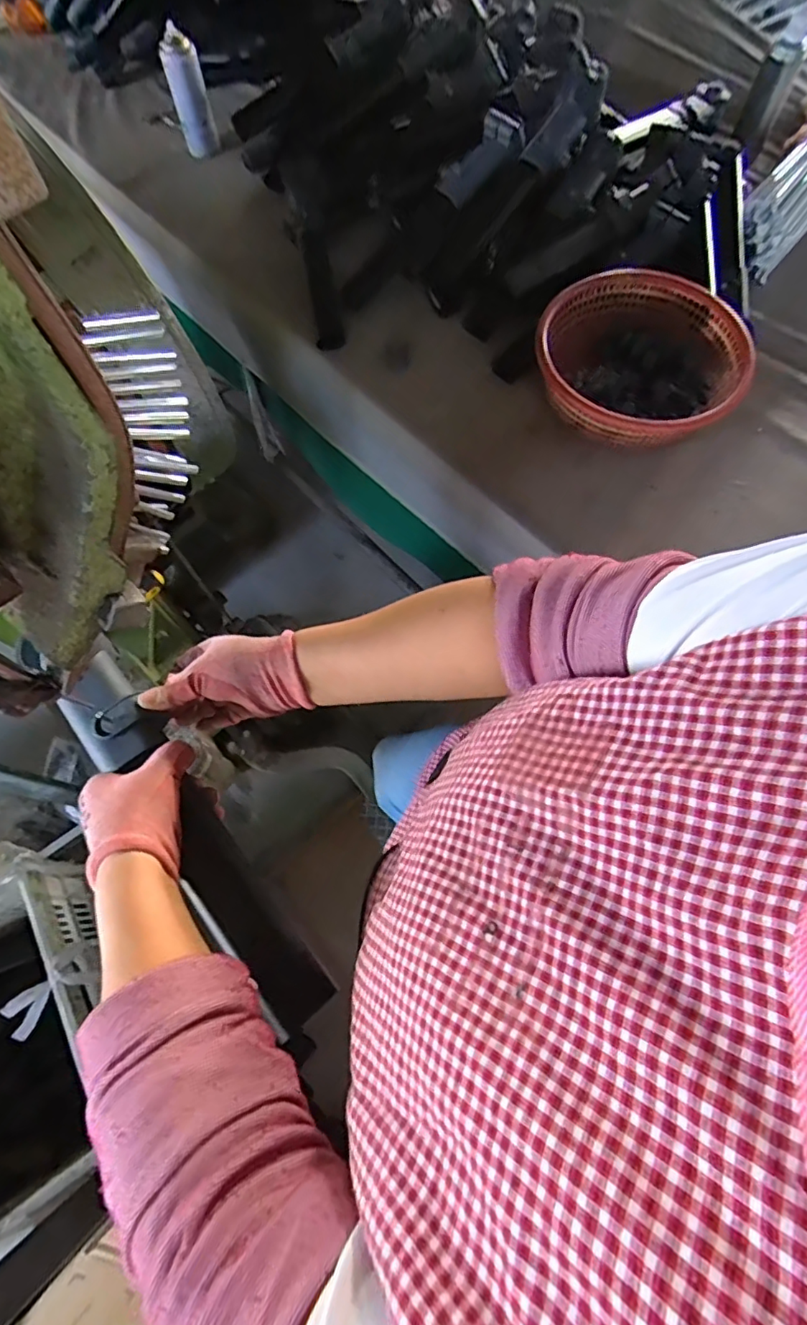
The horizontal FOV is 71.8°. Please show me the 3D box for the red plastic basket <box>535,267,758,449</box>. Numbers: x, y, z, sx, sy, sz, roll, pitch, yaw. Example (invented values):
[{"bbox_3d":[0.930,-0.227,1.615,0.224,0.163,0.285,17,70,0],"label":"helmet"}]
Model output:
[{"bbox_3d":[0.351,-0.452,0.838,0.278,0.091,0.286,-1,69,2],"label":"red plastic basket"}]

